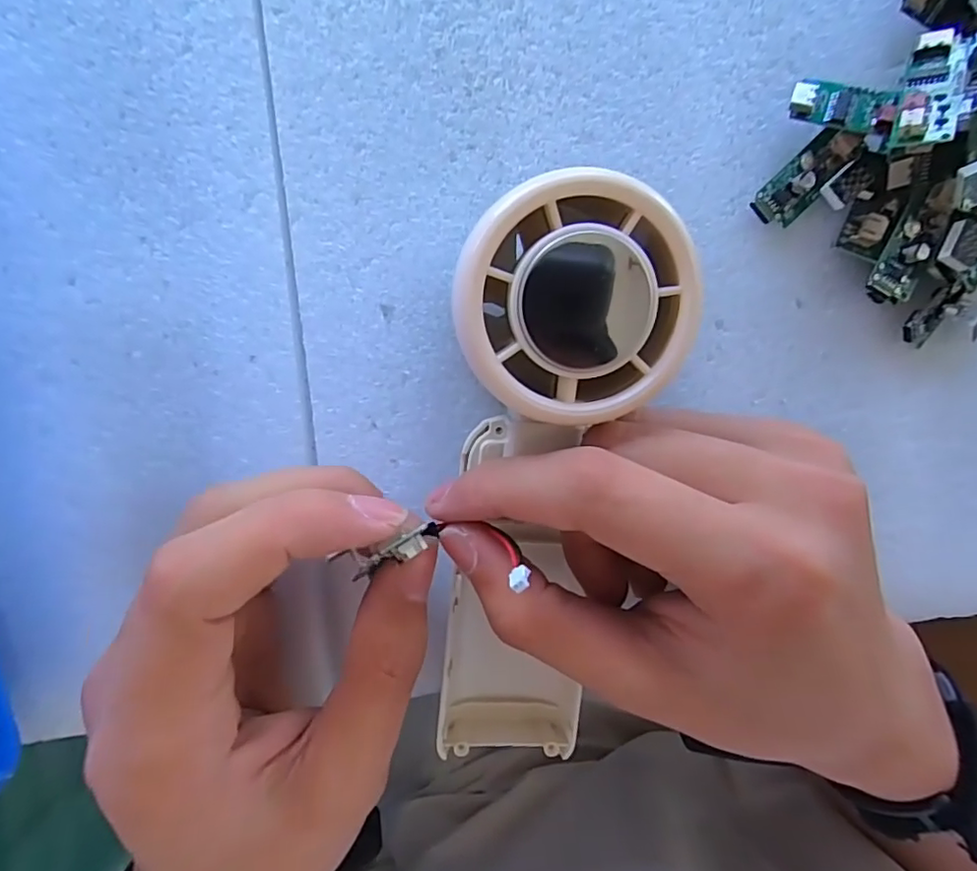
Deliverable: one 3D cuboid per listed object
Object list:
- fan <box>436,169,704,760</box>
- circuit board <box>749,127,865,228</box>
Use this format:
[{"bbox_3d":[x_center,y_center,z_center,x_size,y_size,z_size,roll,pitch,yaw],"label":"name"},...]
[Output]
[{"bbox_3d":[0.012,0.021,0.154,0.051,0.029,0.162,6,116,-5],"label":"fan"},{"bbox_3d":[0.098,-0.079,0.179,0.014,0.011,0.034,45,88,-5],"label":"circuit board"}]

